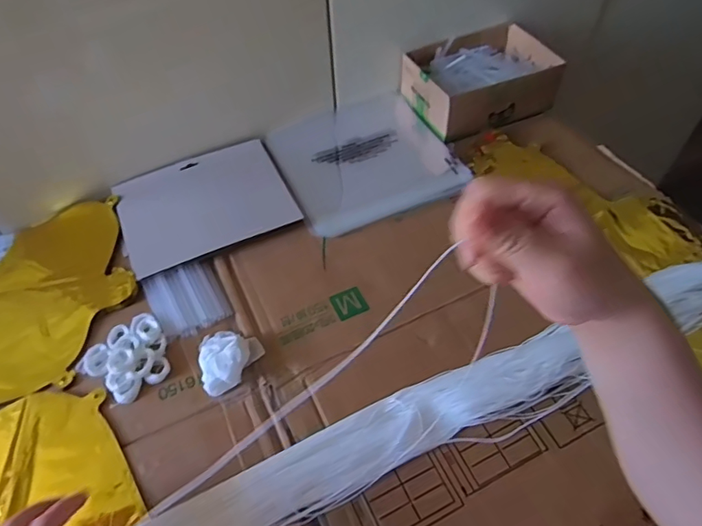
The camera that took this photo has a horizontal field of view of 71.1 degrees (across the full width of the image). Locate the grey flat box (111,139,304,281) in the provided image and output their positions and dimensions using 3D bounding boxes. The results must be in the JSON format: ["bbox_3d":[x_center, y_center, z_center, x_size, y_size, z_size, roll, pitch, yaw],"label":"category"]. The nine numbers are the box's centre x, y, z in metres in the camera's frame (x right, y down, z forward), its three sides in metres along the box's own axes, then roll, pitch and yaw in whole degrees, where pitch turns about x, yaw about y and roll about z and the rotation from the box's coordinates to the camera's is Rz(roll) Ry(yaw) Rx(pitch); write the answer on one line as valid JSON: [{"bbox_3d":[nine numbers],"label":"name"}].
[{"bbox_3d":[-0.178,-0.076,0.597,0.193,0.009,0.163,-22,56,-14],"label":"grey flat box"}]

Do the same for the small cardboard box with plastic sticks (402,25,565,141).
[{"bbox_3d":[0.182,-0.258,0.685,0.195,0.063,0.140,-20,56,-13],"label":"small cardboard box with plastic sticks"}]

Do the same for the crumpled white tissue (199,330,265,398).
[{"bbox_3d":[-0.117,0.086,0.467,0.061,0.027,0.059,-26,57,-16],"label":"crumpled white tissue"}]

